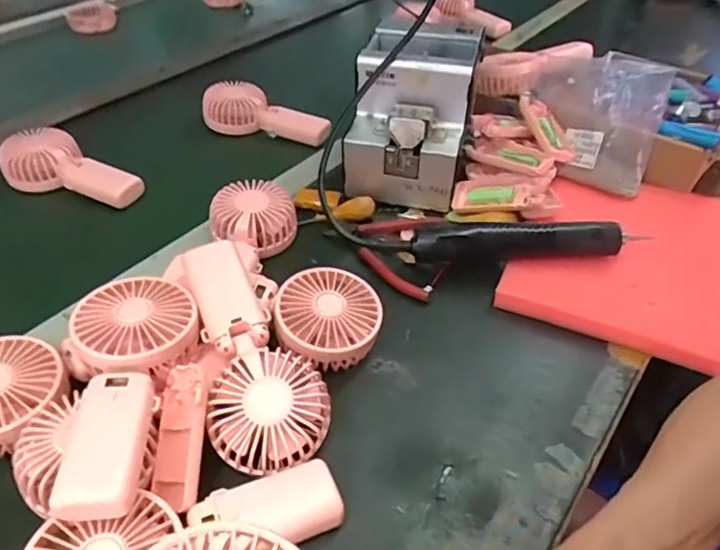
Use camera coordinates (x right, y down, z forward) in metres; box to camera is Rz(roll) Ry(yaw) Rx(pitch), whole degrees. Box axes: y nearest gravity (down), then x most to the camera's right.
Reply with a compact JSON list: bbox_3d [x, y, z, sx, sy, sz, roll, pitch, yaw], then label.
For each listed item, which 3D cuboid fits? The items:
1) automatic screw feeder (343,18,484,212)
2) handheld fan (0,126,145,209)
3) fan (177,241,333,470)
[{"bbox_3d":[0.061,-0.185,0.634,0.127,0.151,0.169,10,44,11],"label":"automatic screw feeder"},{"bbox_3d":[-0.346,-0.124,0.648,0.165,0.049,0.078,22,47,22],"label":"handheld fan"},{"bbox_3d":[-0.086,0.056,0.417,0.086,0.032,0.180,-18,64,-18],"label":"fan"}]

